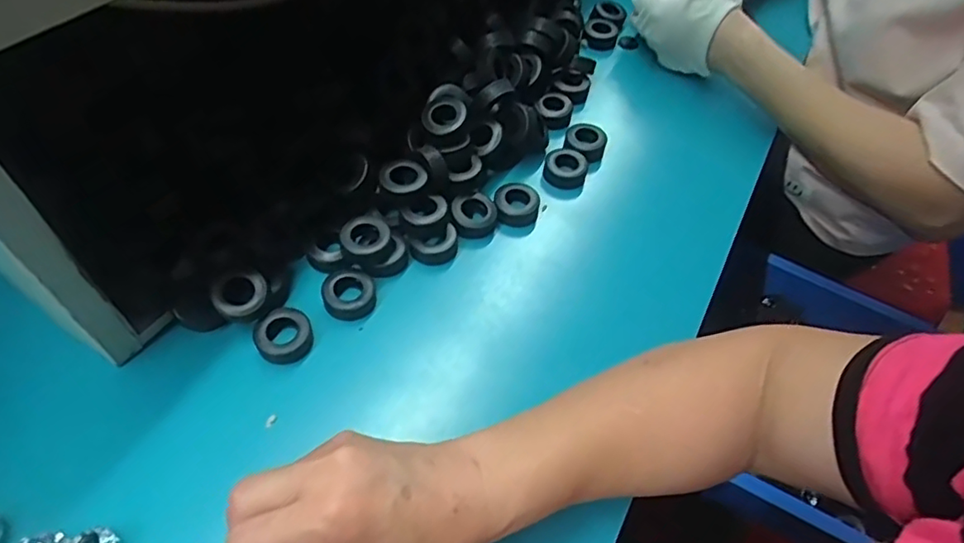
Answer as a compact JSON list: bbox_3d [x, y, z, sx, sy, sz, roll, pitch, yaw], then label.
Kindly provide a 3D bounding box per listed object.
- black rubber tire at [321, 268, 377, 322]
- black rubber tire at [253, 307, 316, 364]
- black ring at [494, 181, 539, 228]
[{"bbox_3d":[-0.096,0.014,0.433,0.037,0.014,0.041,-6,56,-12],"label":"black rubber tire"},{"bbox_3d":[-0.134,0.043,0.408,0.037,0.011,0.038,4,55,-5],"label":"black rubber tire"},{"bbox_3d":[0.029,-0.055,0.496,0.036,0.020,0.036,4,55,-5],"label":"black ring"}]

